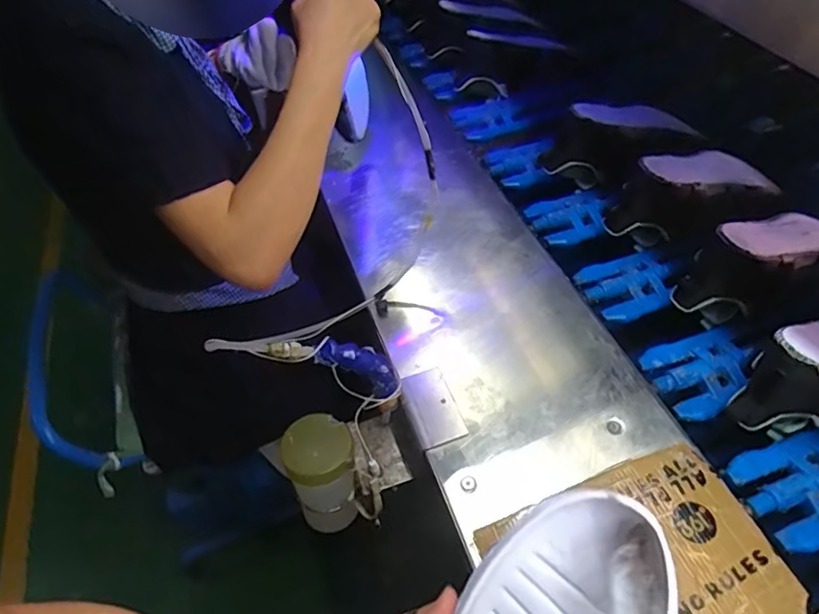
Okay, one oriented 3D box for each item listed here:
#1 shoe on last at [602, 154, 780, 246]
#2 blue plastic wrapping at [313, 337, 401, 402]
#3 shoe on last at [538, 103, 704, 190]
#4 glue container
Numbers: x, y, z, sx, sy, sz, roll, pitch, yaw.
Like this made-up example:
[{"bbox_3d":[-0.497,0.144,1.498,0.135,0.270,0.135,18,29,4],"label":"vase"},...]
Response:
[{"bbox_3d":[0.360,-0.146,0.703,0.235,0.121,0.088,-22,50,-11],"label":"shoe on last"},{"bbox_3d":[-0.046,0.057,0.517,0.034,0.110,0.023,-32,48,18],"label":"blue plastic wrapping"},{"bbox_3d":[0.303,-0.236,0.777,0.239,0.115,0.086,-23,49,-12],"label":"shoe on last"},{"bbox_3d":[-0.090,0.179,0.592,0.074,0.114,0.079,-20,49,-10],"label":"glue container"}]

